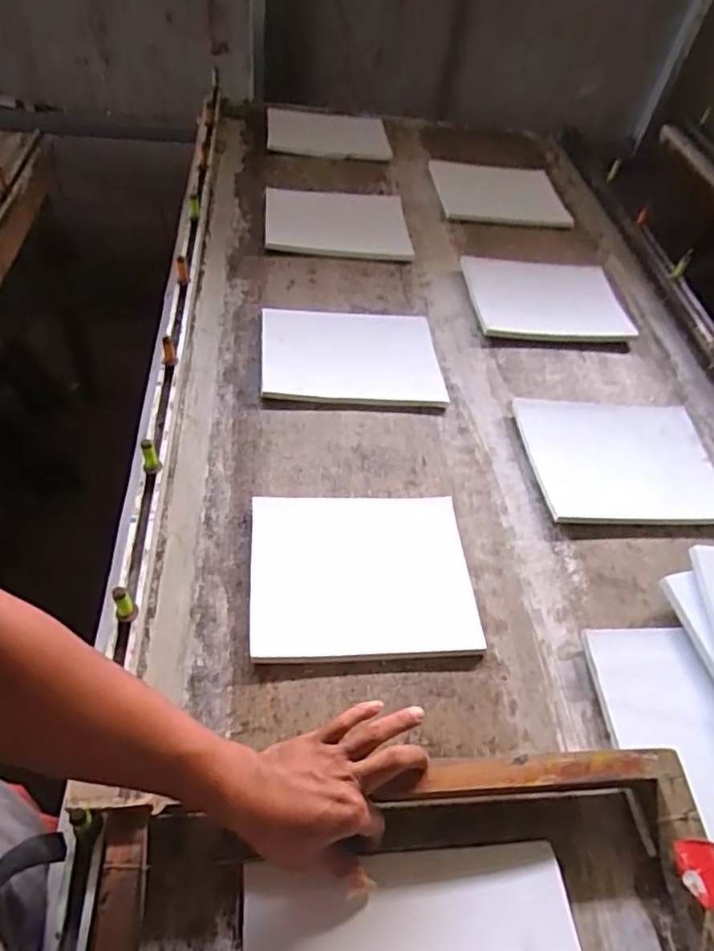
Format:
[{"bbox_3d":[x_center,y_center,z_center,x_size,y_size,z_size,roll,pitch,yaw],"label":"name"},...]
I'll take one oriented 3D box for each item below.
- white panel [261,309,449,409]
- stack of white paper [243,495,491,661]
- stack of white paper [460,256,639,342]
[{"bbox_3d":[-0.011,-0.185,0.959,0.267,0.023,0.211,0,51,-9],"label":"white panel"},{"bbox_3d":[0.006,0.112,0.719,0.253,0.014,0.208,0,51,-8],"label":"stack of white paper"},{"bbox_3d":[0.327,-0.312,1.082,0.265,0.016,0.189,1,59,0],"label":"stack of white paper"}]

